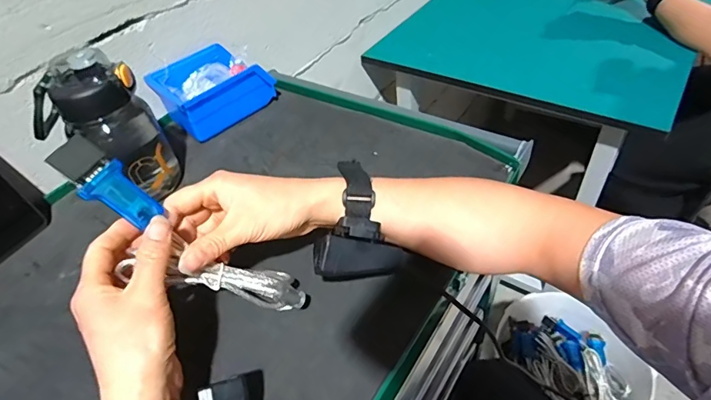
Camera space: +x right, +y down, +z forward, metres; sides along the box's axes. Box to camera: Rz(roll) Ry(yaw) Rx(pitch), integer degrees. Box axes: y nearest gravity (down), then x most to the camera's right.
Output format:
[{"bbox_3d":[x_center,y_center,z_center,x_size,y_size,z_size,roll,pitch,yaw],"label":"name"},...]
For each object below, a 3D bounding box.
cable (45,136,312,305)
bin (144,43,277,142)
[{"bbox_3d":[-0.137,0.034,0.346,0.213,0.037,0.064,39,49,-15],"label":"cable"},{"bbox_3d":[-0.197,-0.152,0.608,0.133,0.067,0.110,-38,53,-26],"label":"bin"}]

